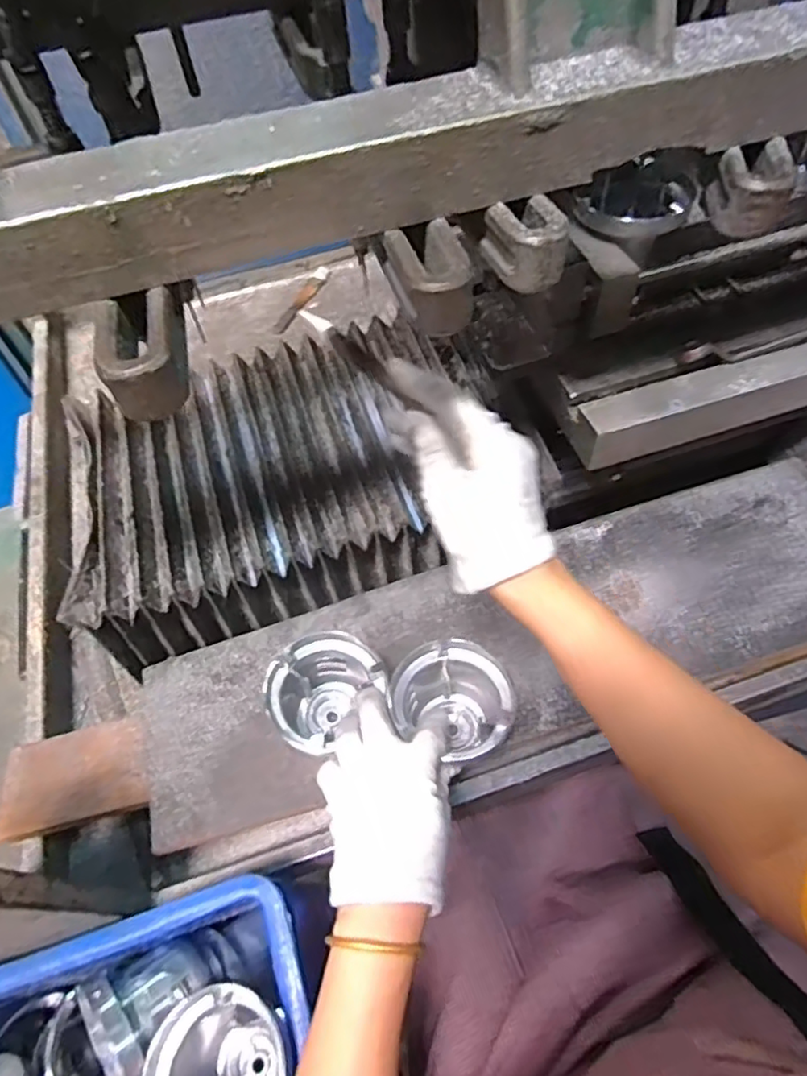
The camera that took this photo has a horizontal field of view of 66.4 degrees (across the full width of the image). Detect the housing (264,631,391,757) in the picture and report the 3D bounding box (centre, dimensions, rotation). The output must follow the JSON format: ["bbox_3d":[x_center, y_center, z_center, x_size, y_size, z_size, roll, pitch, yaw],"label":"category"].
[{"bbox_3d":[-0.063,0.126,0.498,0.080,0.079,0.089,35,65,23],"label":"housing"}]

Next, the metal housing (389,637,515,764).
[{"bbox_3d":[0.039,0.134,0.491,0.093,0.068,0.085,-2,57,3],"label":"metal housing"}]

